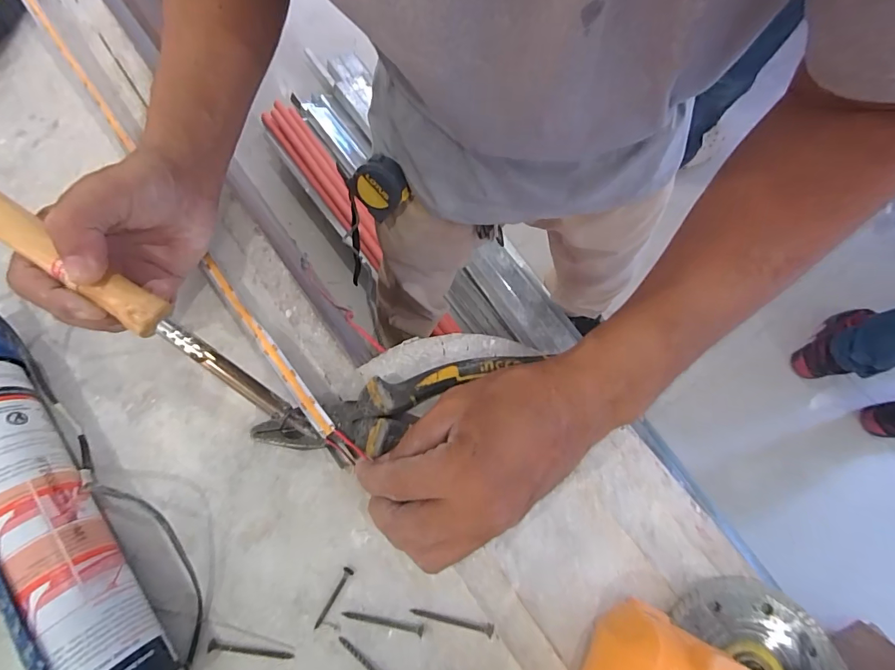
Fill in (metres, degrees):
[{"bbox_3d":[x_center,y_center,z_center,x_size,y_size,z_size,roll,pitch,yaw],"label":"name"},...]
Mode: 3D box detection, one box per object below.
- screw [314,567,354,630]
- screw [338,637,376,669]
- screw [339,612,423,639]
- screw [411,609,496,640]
[{"bbox_3d":[-0.067,0.155,0.256,0.006,0.004,0.036,28,76,9],"label":"screw"},{"bbox_3d":[-0.048,0.184,0.245,0.035,0.004,0.005,36,77,11],"label":"screw"},{"bbox_3d":[-0.038,0.167,0.251,0.047,0.004,0.005,8,73,4],"label":"screw"},{"bbox_3d":[0.003,0.165,0.252,0.048,0.004,0.006,13,74,5],"label":"screw"}]

